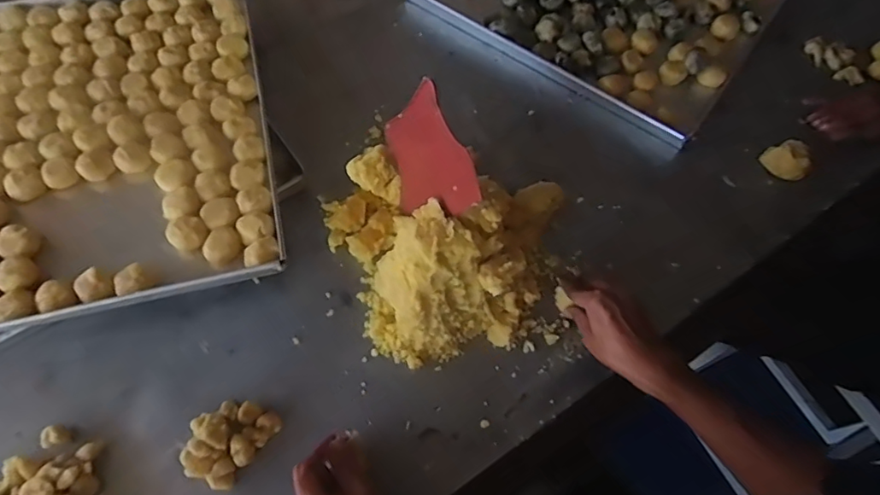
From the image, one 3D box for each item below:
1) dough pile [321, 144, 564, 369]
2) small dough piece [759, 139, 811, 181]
[{"bbox_3d":[-0.008,0.002,0.623,0.282,0.105,0.238,9,63,3],"label":"dough pile"},{"bbox_3d":[0.481,-0.125,0.749,0.058,0.031,0.058,-39,71,-20],"label":"small dough piece"}]

